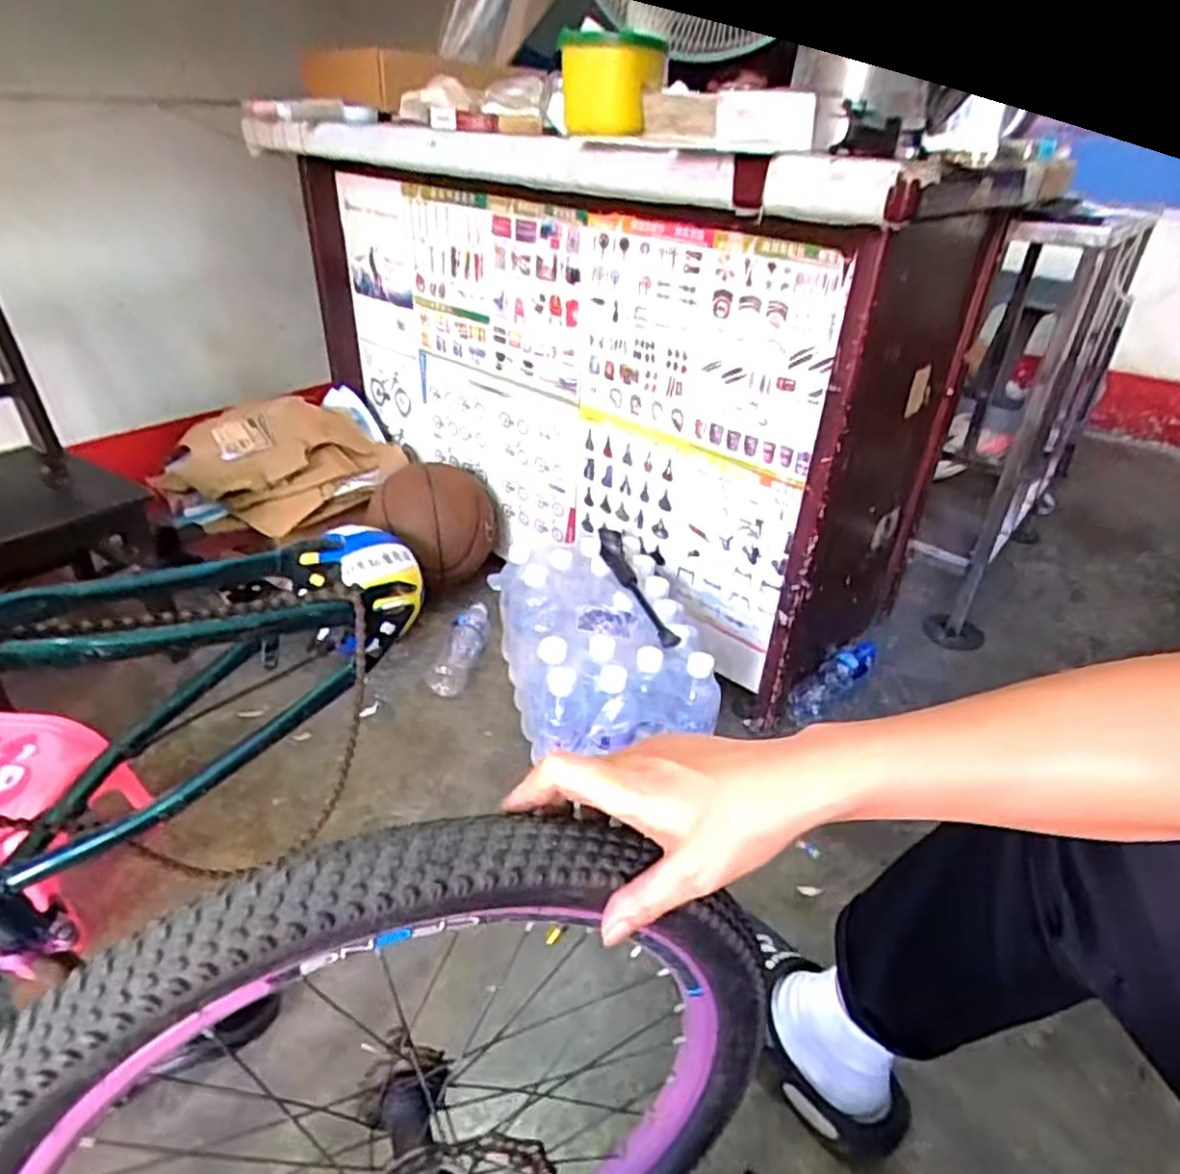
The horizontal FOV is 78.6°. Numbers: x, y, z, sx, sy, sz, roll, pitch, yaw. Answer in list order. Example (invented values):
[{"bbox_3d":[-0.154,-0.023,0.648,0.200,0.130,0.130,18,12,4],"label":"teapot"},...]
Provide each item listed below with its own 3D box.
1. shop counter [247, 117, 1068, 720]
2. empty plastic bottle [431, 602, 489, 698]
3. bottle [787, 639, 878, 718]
[{"bbox_3d":[-0.007,-0.379,1.241,1.124,0.696,0.490,29,42,33],"label":"shop counter"},{"bbox_3d":[-0.209,0.099,1.212,0.059,0.056,0.208,7,34,5],"label":"empty plastic bottle"},{"bbox_3d":[0.393,0.155,1.165,0.064,0.060,0.201,27,41,31],"label":"bottle"}]

